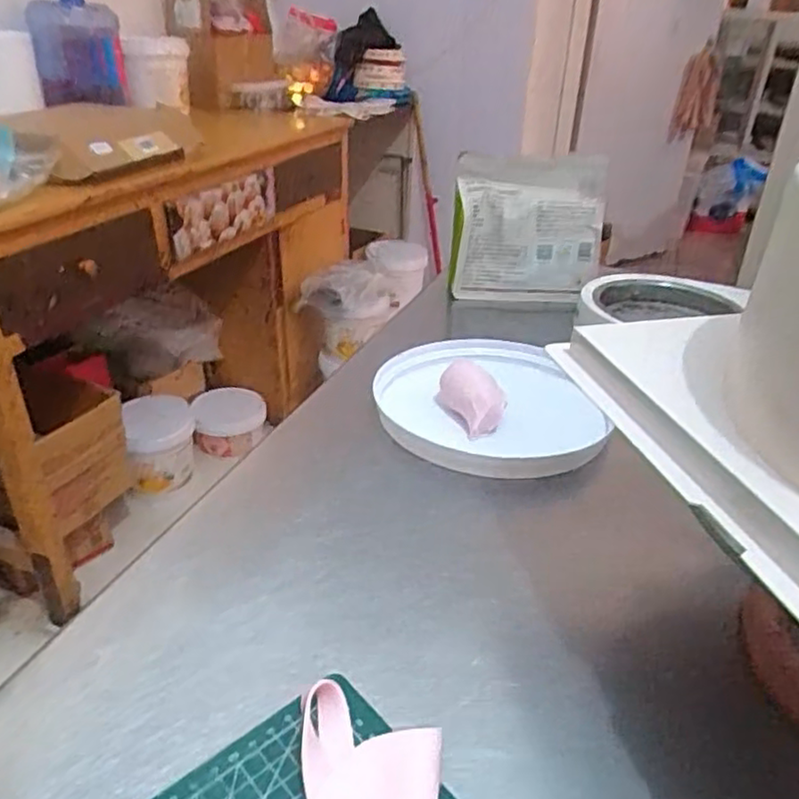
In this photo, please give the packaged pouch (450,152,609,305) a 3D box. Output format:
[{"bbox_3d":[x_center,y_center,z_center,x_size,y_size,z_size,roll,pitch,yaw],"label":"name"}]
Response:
[{"bbox_3d":[0.157,-0.206,0.832,0.179,0.174,0.054,2,13,1],"label":"packaged pouch"}]

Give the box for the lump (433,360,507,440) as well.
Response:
[{"bbox_3d":[0.060,-0.003,0.583,0.039,0.039,0.065,-9,32,-22],"label":"lump"}]

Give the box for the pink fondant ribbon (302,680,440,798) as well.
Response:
[{"bbox_3d":[-0.011,0.174,0.295,0.059,0.019,0.107,0,30,-8],"label":"pink fondant ribbon"}]

